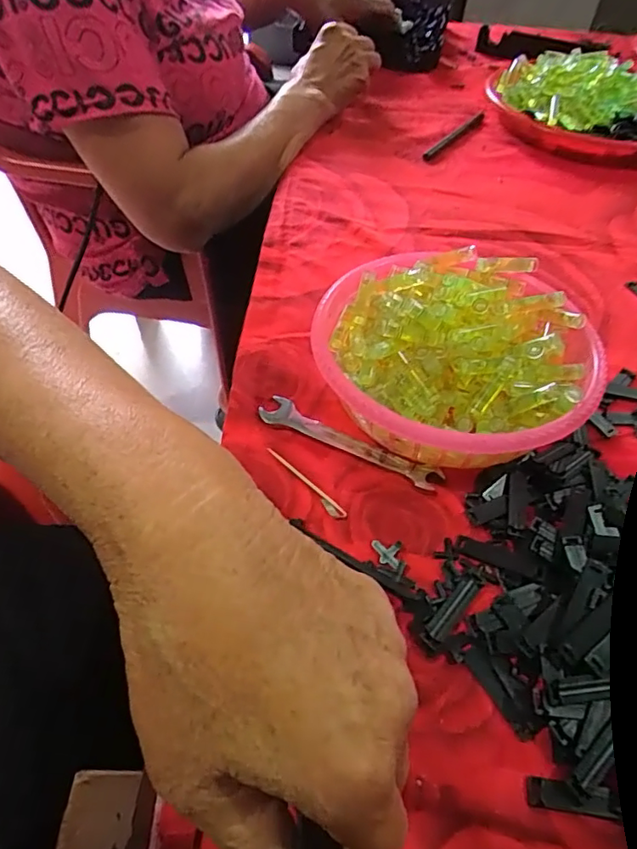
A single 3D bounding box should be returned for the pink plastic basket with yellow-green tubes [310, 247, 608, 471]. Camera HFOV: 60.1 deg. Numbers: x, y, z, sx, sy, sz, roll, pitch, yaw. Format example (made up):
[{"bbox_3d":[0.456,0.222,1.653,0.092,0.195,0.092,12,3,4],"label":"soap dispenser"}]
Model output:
[{"bbox_3d":[0.083,-0.042,0.345,0.166,0.055,0.163,2,50,-2],"label":"pink plastic basket with yellow-green tubes"}]

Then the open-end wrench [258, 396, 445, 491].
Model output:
[{"bbox_3d":[0.017,0.010,0.334,0.115,0.004,0.019,24,53,15],"label":"open-end wrench"}]

